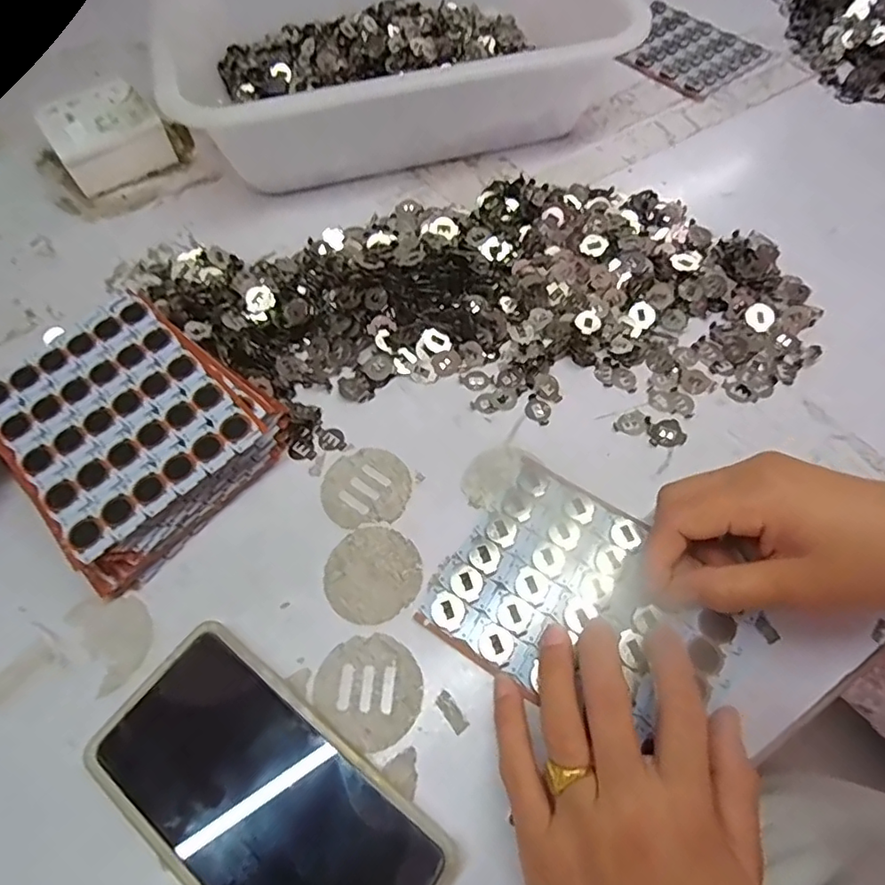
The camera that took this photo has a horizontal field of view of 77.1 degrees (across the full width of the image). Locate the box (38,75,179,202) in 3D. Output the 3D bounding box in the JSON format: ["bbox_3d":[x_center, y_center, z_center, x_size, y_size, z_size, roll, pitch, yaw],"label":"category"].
[{"bbox_3d":[-0.298,-0.272,0.494,0.087,0.044,0.083,-32,65,-15],"label":"box"}]

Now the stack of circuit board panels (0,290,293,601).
[{"bbox_3d":[-0.188,-0.009,0.341,0.150,0.042,0.130,40,69,21],"label":"stack of circuit board panels"}]

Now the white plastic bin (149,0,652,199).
[{"bbox_3d":[-0.049,-0.376,0.510,0.377,0.092,0.309,-9,61,-3],"label":"white plastic bin"}]

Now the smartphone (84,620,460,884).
[{"bbox_3d":[-0.081,0.165,0.254,0.166,0.016,0.080,33,67,18],"label":"smartphone"}]

